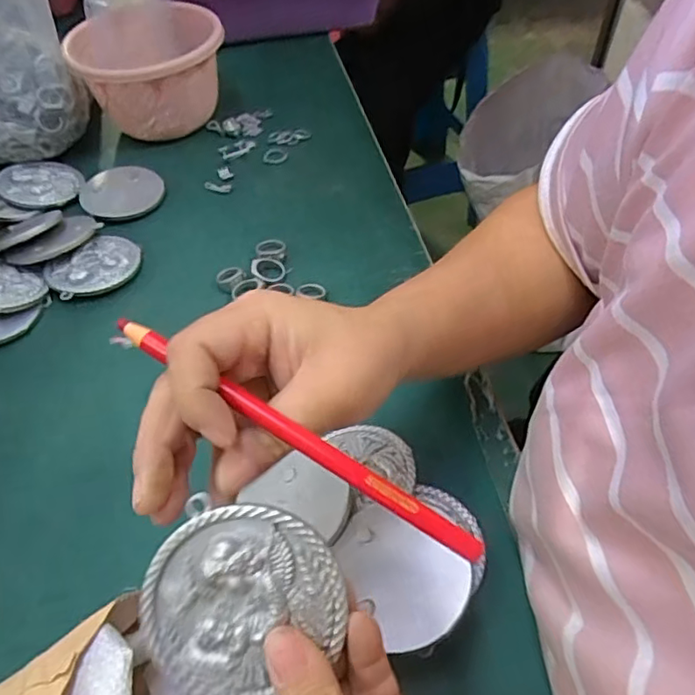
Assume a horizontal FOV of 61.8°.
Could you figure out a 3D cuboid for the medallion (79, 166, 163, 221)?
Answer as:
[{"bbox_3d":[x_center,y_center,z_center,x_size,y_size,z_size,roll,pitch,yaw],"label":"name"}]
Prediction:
[{"bbox_3d":[-0.208,-0.143,0.538,0.073,0.007,0.066,-16,59,-13],"label":"medallion"}]

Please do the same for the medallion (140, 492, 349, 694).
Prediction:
[{"bbox_3d":[-0.038,0.095,0.211,0.071,0.008,0.071,0,86,4],"label":"medallion"}]

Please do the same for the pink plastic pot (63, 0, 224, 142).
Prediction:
[{"bbox_3d":[-0.191,-0.270,0.580,0.135,0.098,0.136,-1,51,2],"label":"pink plastic pot"}]

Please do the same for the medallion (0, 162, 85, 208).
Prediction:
[{"bbox_3d":[-0.285,-0.152,0.543,0.073,0.007,0.067,-14,54,-30],"label":"medallion"}]

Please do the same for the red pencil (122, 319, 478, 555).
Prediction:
[{"bbox_3d":[-0.022,0.033,0.225,0.165,0.006,0.008,31,58,10],"label":"red pencil"}]

